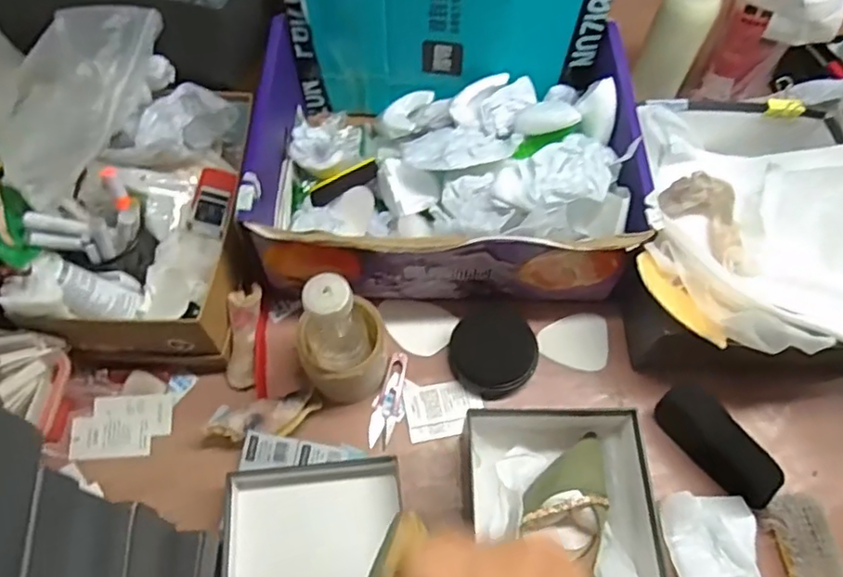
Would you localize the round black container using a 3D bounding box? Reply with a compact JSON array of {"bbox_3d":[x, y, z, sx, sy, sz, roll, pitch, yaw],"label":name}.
[{"bbox_3d":[0.078,0.067,0.661,0.091,0.024,0.091,0,62,-1],"label":"round black container"}]

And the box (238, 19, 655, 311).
[{"bbox_3d":[0.023,-0.142,0.695,0.397,0.136,0.295,1,62,-1],"label":"box"}]

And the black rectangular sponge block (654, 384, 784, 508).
[{"bbox_3d":[0.290,0.152,0.603,0.034,0.064,0.124,-36,68,-18],"label":"black rectangular sponge block"}]

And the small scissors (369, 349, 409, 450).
[{"bbox_3d":[-0.035,0.117,0.647,0.031,0.011,0.100,6,62,2],"label":"small scissors"}]

